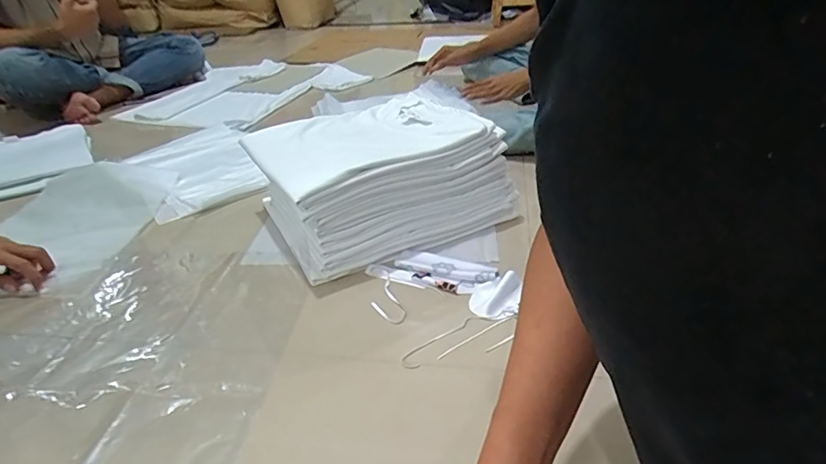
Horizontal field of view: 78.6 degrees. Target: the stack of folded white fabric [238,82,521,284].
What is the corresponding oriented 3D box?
[{"bbox_3d":[-0.058,-0.100,0.870,0.369,0.165,0.296,-17,34,-22],"label":"stack of folded white fabric"}]

